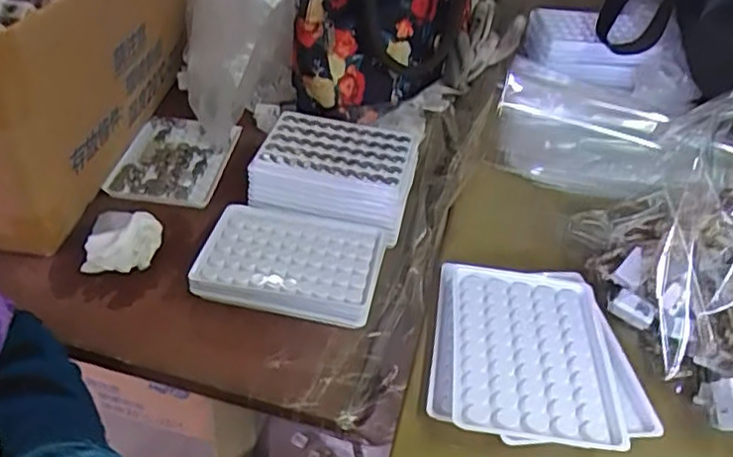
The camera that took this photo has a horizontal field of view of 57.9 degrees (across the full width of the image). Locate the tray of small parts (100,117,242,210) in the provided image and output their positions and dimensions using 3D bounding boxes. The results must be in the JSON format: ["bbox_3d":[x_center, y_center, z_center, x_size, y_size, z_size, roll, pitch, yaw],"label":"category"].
[{"bbox_3d":[-0.175,-0.062,0.605,0.092,0.015,0.123,7,40,1],"label":"tray of small parts"}]

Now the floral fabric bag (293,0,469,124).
[{"bbox_3d":[0.022,-0.220,0.657,0.111,0.138,0.247,20,42,16],"label":"floral fabric bag"}]

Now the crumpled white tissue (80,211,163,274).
[{"bbox_3d":[-0.185,0.004,0.506,0.055,0.024,0.061,-1,40,-9],"label":"crumpled white tissue"}]

